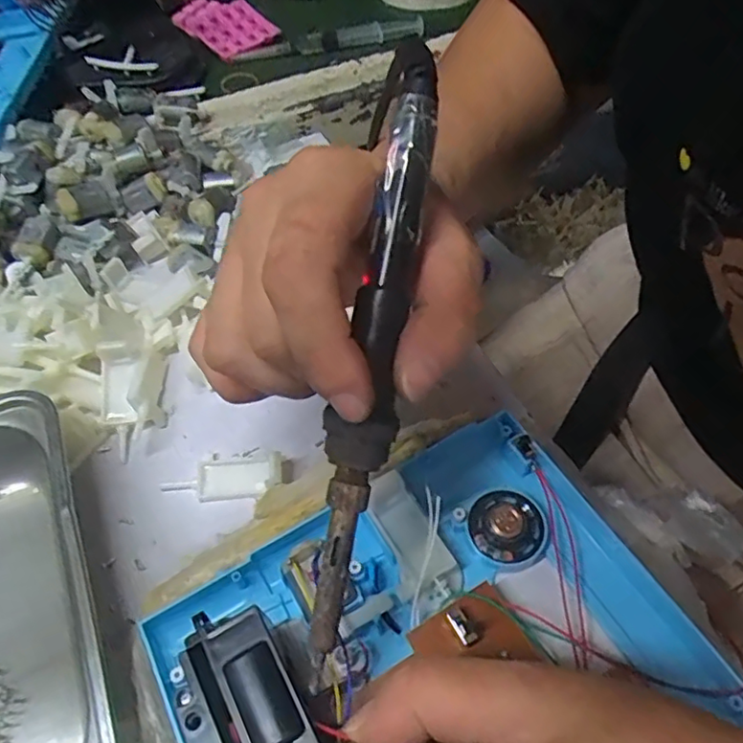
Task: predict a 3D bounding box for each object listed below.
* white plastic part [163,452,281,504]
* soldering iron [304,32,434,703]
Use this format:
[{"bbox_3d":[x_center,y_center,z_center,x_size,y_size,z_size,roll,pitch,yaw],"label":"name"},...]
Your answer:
[{"bbox_3d":[-0.070,0.052,0.284,0.056,0.007,0.019,-8,56,-5],"label":"white plastic part"},{"bbox_3d":[0.000,-0.006,0.179,0.018,0.014,0.192,9,86,6],"label":"soldering iron"}]

